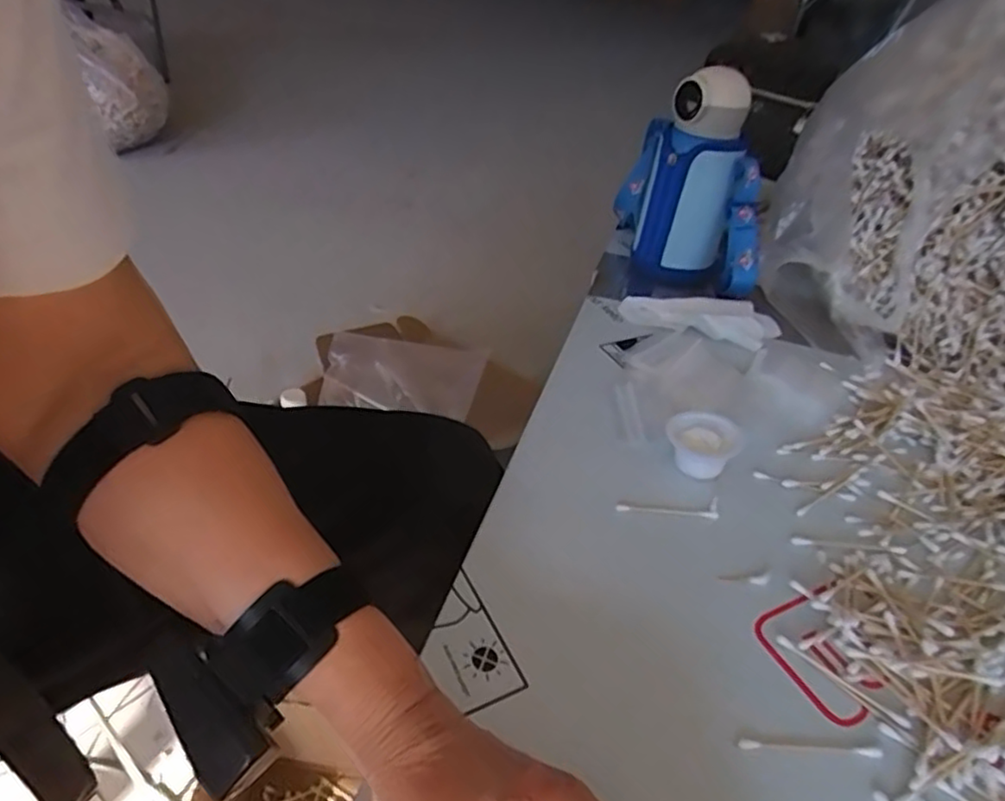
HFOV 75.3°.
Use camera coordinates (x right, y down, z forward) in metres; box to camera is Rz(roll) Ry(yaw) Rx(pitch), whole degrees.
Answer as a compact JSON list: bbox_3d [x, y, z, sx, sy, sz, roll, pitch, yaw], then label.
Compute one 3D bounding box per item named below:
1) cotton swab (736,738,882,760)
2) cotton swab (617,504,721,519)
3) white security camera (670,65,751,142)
[{"bbox_3d":[0.156,0.176,0.329,0.073,0.004,0.006,4,39,-1],"label":"cotton swab"},{"bbox_3d":[0.114,0.075,0.449,0.069,0.004,0.007,6,39,2],"label":"cotton swab"},{"bbox_3d":[0.206,-0.304,0.659,0.055,0.057,0.074,-15,43,-26],"label":"white security camera"}]

